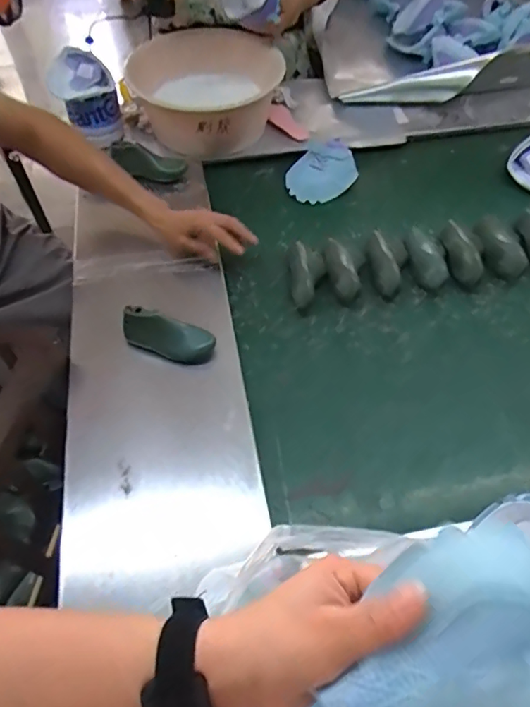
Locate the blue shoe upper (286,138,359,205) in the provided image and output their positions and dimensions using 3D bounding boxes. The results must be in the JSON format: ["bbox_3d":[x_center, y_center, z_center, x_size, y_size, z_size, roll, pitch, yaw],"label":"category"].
[{"bbox_3d":[0.108,-0.342,0.982,0.132,0.021,0.099,-34,90,3],"label":"blue shoe upper"}]

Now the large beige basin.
[{"bbox_3d":[-0.114,-0.505,1.018,0.235,0.128,0.253,-28,59,-16],"label":"large beige basin"}]

